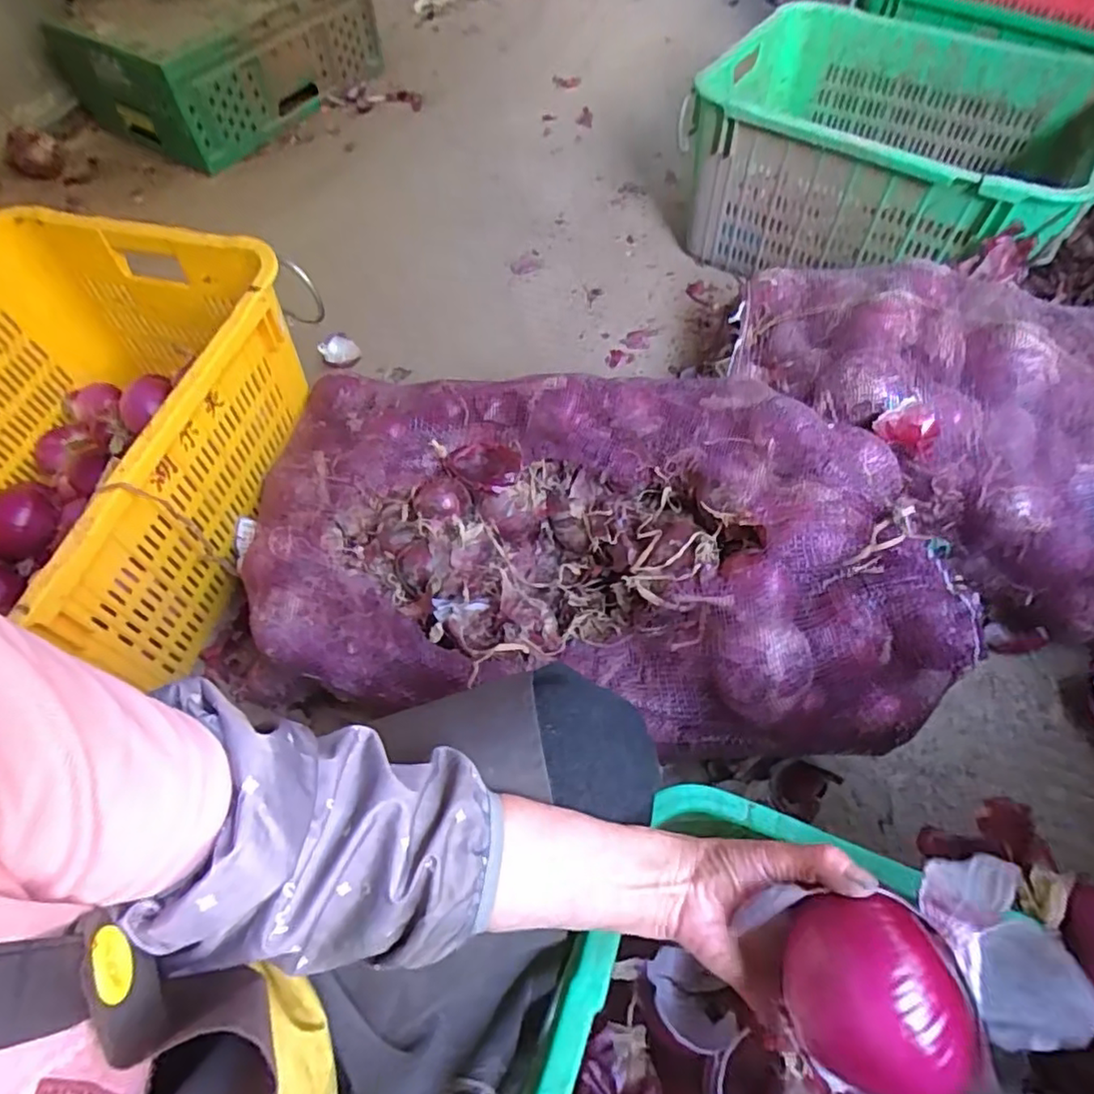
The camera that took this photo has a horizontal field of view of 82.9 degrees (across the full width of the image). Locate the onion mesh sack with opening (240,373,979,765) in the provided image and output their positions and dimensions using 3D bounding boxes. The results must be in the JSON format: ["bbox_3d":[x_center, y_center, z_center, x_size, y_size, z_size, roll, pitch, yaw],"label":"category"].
[{"bbox_3d":[0.018,-0.026,0.744,0.763,0.230,0.427,8,61,6],"label":"onion mesh sack with opening"}]

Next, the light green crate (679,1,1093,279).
[{"bbox_3d":[0.553,-0.638,1.041,0.571,0.267,0.433,31,65,17],"label":"light green crate"}]

